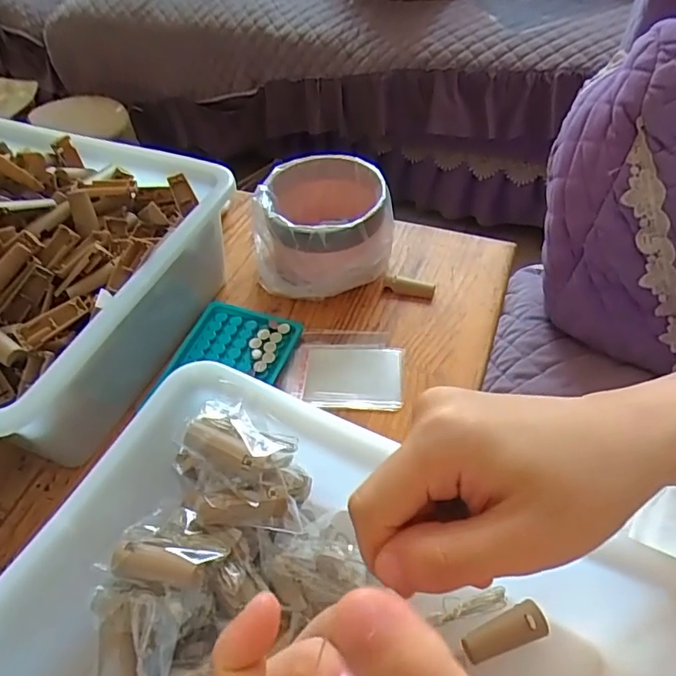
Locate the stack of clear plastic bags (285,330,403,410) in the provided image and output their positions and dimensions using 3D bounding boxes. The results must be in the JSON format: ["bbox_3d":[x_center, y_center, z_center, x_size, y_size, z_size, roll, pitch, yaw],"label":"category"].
[{"bbox_3d":[0.006,0.026,0.481,0.098,0.010,0.083,0,50,5],"label":"stack of clear plastic bags"}]

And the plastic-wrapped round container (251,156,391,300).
[{"bbox_3d":[-0.017,-0.108,0.530,0.126,0.078,0.116,-8,50,-3],"label":"plastic-wrapped round container"}]

